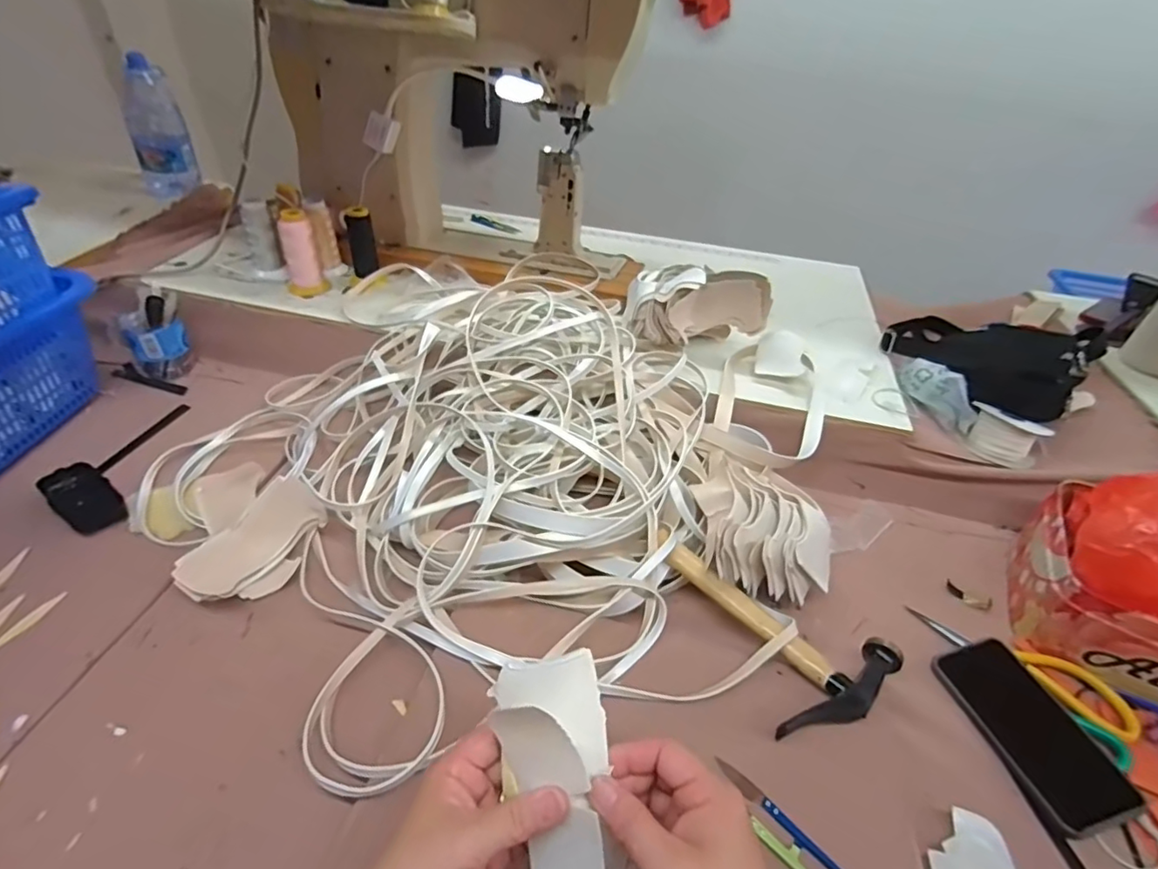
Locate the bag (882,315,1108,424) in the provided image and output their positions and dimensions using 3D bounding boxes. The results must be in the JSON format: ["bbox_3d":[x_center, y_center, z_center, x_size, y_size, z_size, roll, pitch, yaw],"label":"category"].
[{"bbox_3d":[0.568,-0.125,0.801,0.187,0.081,0.247,-21,46,-27],"label":"bag"}]

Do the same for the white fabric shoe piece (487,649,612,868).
[{"bbox_3d":[-0.008,0.195,0.306,0.059,0.058,0.138,-5,66,-11],"label":"white fabric shoe piece"}]

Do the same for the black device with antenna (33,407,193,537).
[{"bbox_3d":[-0.571,0.024,0.706,0.096,0.020,0.228,1,40,-4],"label":"black device with antenna"}]

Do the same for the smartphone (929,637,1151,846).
[{"bbox_3d":[0.405,0.260,0.507,0.084,0.016,0.154,-25,45,1],"label":"smartphone"}]

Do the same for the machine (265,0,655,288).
[{"bbox_3d":[-0.176,-0.487,0.882,0.558,0.417,0.186,11,40,8],"label":"machine"}]

